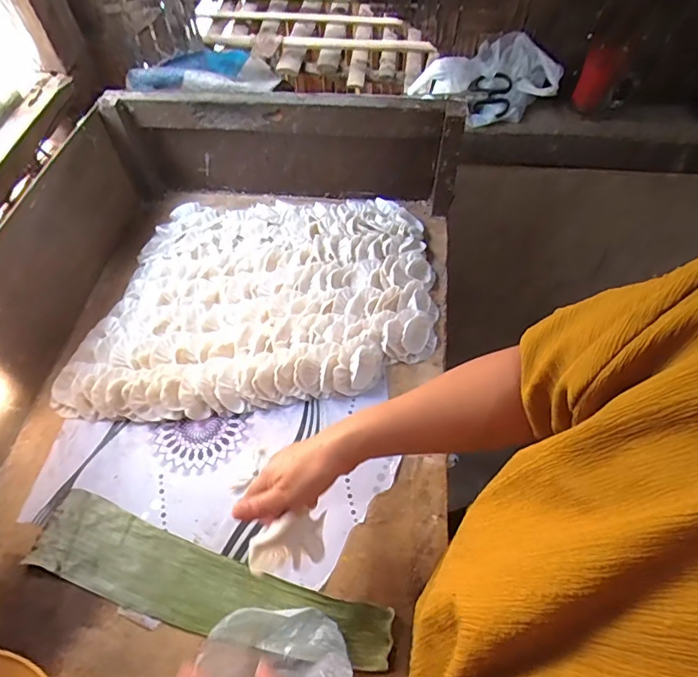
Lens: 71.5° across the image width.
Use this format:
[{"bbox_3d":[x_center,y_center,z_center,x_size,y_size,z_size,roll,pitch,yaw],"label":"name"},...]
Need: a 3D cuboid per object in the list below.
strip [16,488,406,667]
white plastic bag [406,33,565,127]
[{"bbox_3d":[-0.153,0.263,0.515,0.398,0.010,0.083,16,58,11],"label":"strip"},{"bbox_3d":[0.221,-0.434,0.807,0.243,0.115,0.072,18,58,13],"label":"white plastic bag"}]

